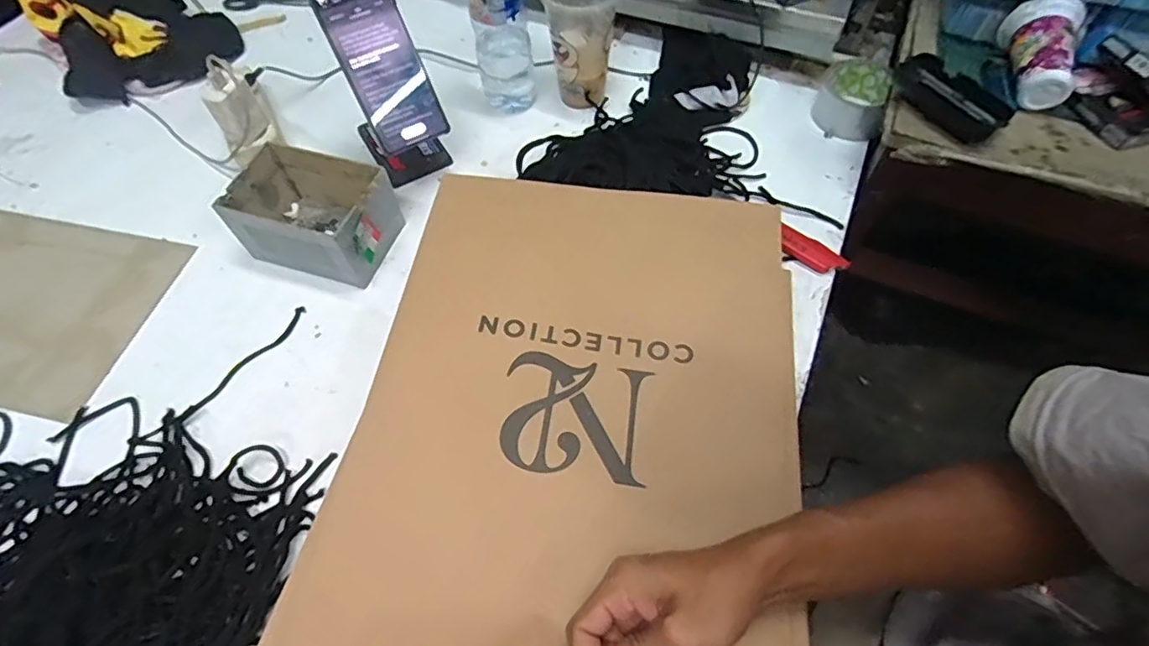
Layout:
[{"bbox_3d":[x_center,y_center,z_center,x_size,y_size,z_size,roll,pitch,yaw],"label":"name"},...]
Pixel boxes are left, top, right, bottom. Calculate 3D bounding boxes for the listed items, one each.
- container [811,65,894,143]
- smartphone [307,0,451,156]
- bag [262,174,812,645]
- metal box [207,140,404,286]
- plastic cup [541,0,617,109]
[{"bbox_3d":[0.335,-0.268,0.684,0.080,0.044,0.087,22,63,14],"label":"container"},{"bbox_3d":[-0.193,-0.261,0.569,0.074,0.166,0.015,-31,24,-16],"label":"smartphone"},{"bbox_3d":[0.004,0.100,0.437,0.346,0.043,0.504,9,60,7],"label":"bag"},{"bbox_3d":[-0.266,-0.111,0.586,0.155,0.077,0.102,16,61,11],"label":"metal box"},{"bbox_3d":[0.010,-0.345,0.675,0.081,0.145,0.094,4,60,4],"label":"plastic cup"}]

